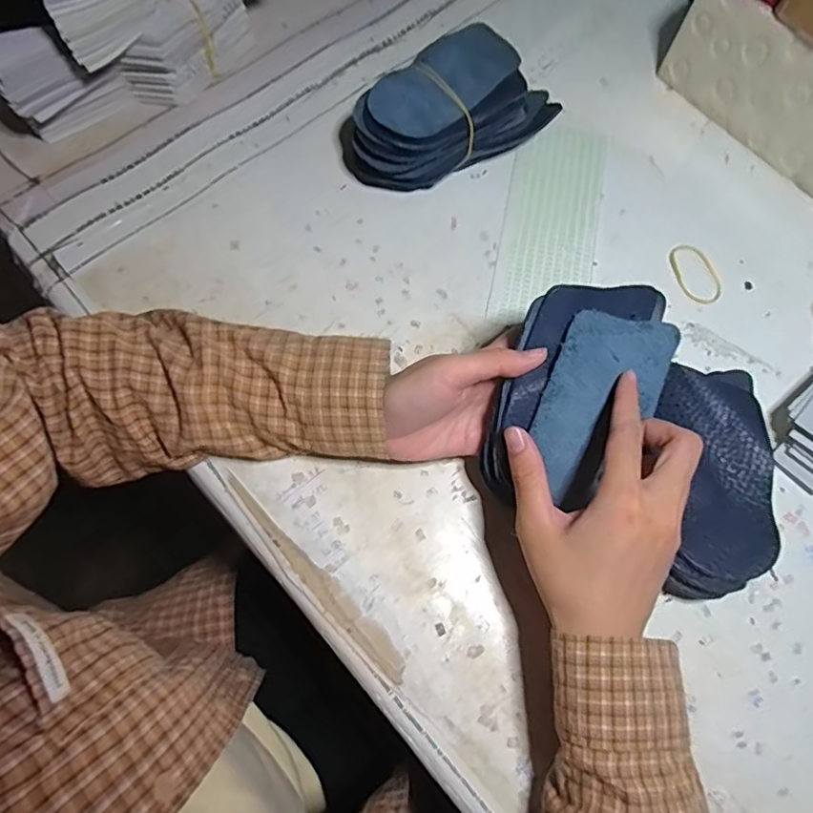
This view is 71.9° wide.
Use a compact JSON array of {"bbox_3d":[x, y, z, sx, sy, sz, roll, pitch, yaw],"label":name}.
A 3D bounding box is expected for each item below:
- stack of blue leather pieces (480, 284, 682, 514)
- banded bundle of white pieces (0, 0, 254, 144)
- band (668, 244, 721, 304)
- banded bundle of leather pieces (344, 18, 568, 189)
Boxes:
[{"bbox_3d":[0.096,-0.016,0.331,0.080,0.030,0.142,15,94,-16],"label":"stack of blue leather pieces"},{"bbox_3d":[-0.200,-0.297,0.413,0.230,0.143,0.066,-35,76,-14],"label":"banded bundle of white pieces"},{"bbox_3d":[0.227,-0.104,0.439,0.033,0.004,0.052,-19,72,-9],"label":"band"},{"bbox_3d":[0.028,-0.231,0.444,0.160,0.058,0.093,-27,74,-12],"label":"banded bundle of leather pieces"}]

